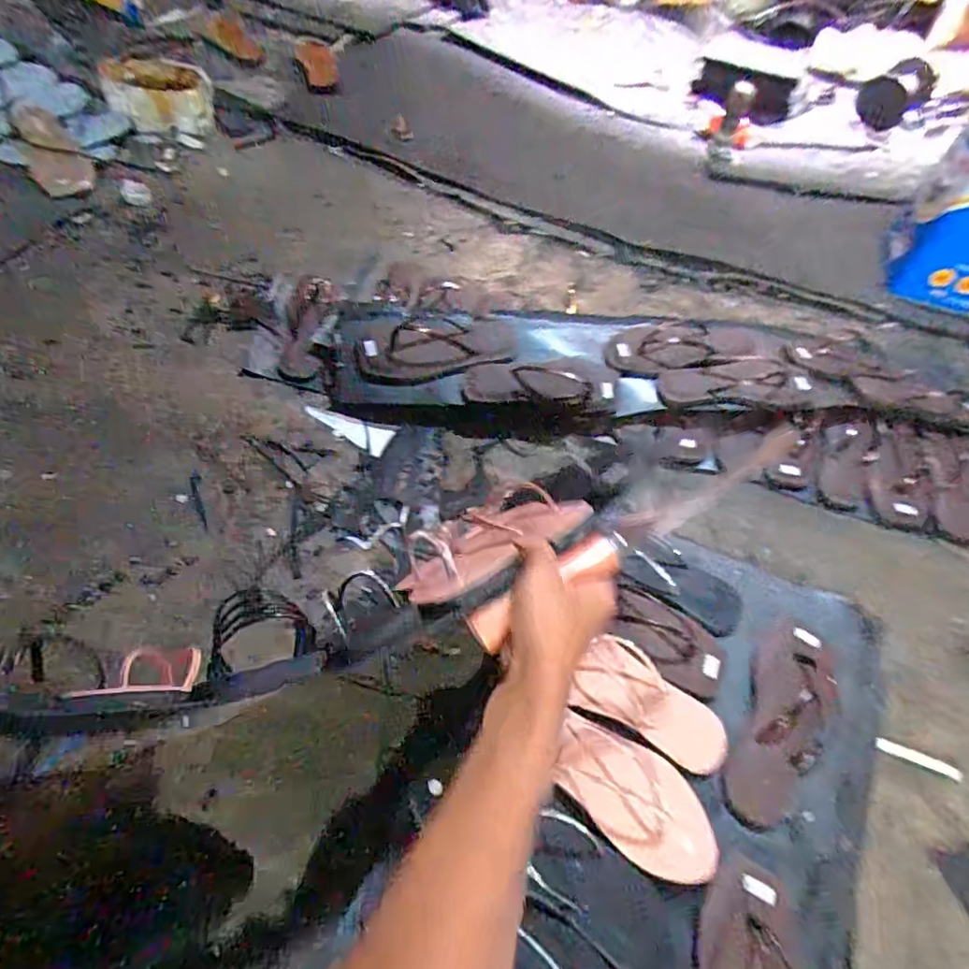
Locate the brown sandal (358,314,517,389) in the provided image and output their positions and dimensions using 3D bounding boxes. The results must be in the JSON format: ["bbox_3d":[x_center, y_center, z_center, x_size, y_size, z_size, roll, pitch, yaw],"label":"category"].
[{"bbox_3d":[-0.074,-0.210,0.886,0.238,0.050,0.093,-5,100,-3],"label":"brown sandal"}]

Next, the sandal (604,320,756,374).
[{"bbox_3d":[0.307,-0.221,0.894,0.235,0.038,0.086,-6,55,-11],"label":"sandal"}]

